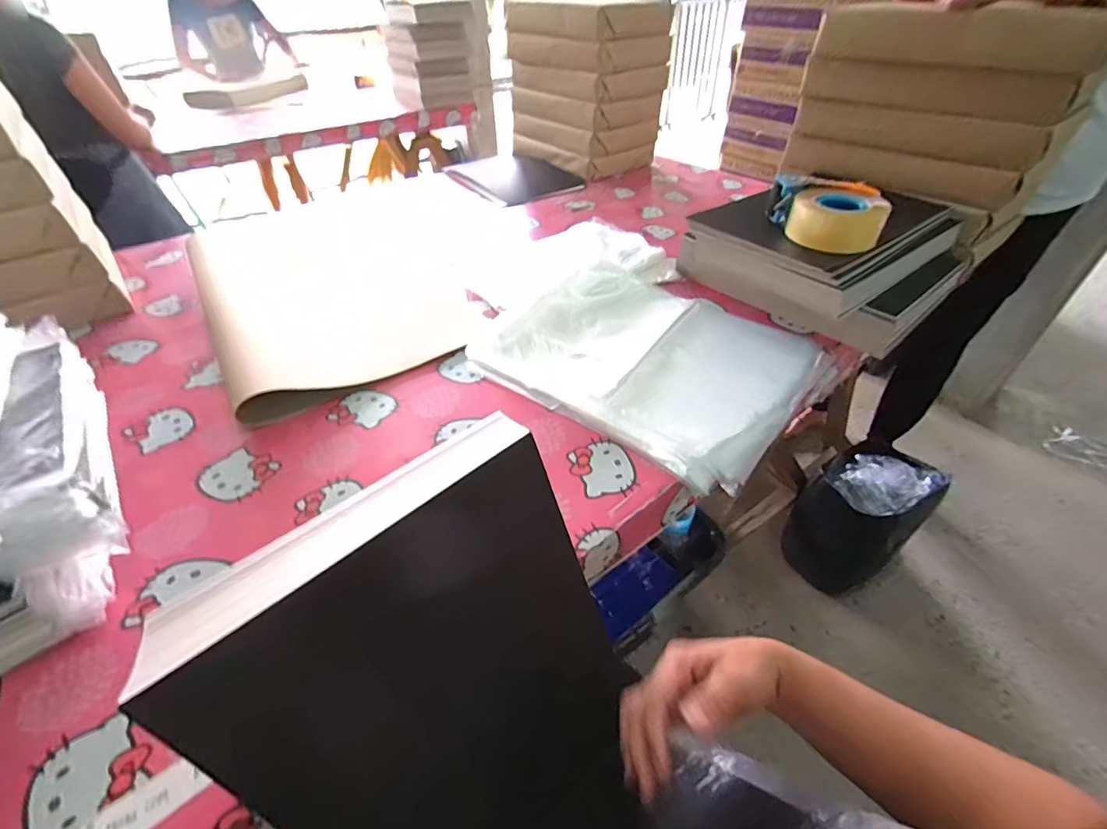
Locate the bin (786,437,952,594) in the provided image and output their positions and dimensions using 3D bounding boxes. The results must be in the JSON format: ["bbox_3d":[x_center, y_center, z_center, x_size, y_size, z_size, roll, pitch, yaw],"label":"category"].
[{"bbox_3d":[0.802,0.270,1.260,0.272,0.383,0.249,-31,50,-29],"label":"bin"}]

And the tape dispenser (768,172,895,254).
[{"bbox_3d":[0.416,-0.304,0.708,0.118,0.061,0.164,-7,43,-6],"label":"tape dispenser"}]

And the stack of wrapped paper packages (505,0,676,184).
[{"bbox_3d":[0.098,-0.903,1.296,0.275,0.360,0.377,-30,50,-26],"label":"stack of wrapped paper packages"}]

